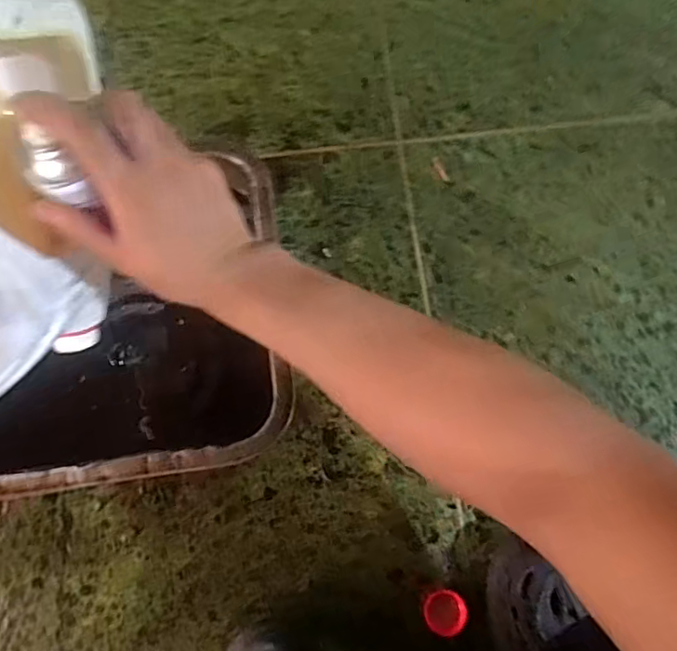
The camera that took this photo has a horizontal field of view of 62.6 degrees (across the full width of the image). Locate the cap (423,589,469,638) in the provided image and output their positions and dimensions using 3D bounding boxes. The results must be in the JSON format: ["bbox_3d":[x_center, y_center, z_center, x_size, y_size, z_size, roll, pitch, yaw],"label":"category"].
[{"bbox_3d":[0.119,0.320,0.619,0.044,0.009,0.044,0,77,0],"label":"cap"}]

